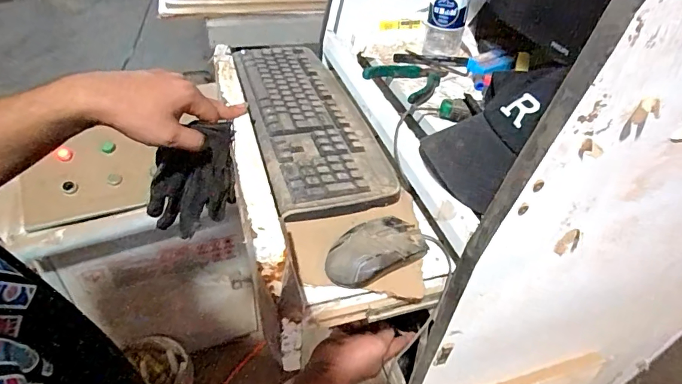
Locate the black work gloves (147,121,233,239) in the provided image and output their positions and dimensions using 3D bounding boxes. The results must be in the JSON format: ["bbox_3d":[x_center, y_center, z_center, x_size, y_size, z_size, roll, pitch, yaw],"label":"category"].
[{"bbox_3d":[-0.190,-0.016,0.545,0.113,0.145,0.040,-13,44,-18],"label":"black work gloves"}]

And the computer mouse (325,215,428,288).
[{"bbox_3d":[0.036,0.057,0.447,0.112,0.030,0.054,-22,47,-27],"label":"computer mouse"}]

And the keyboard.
[{"bbox_3d":[-0.059,-0.123,0.656,0.154,0.021,0.439,-10,43,-15],"label":"keyboard"}]

